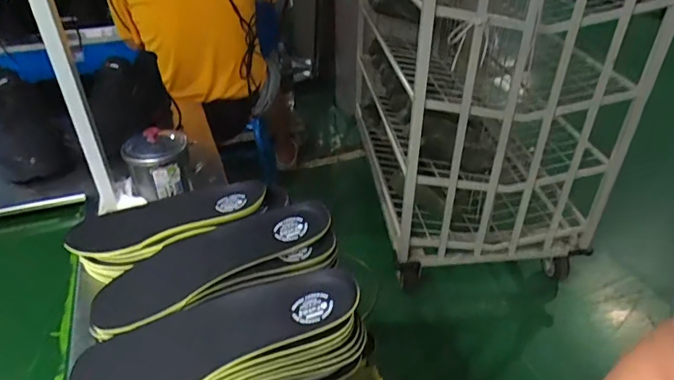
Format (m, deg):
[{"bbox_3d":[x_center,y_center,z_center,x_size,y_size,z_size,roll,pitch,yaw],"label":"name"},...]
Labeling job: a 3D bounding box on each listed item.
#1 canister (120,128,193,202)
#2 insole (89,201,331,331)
[{"bbox_3d":[-0.289,-0.044,0.750,0.099,0.091,0.093,-7,36,-11],"label":"canister"},{"bbox_3d":[-0.147,0.086,0.566,0.287,0.031,0.088,-23,39,-8],"label":"insole"}]

